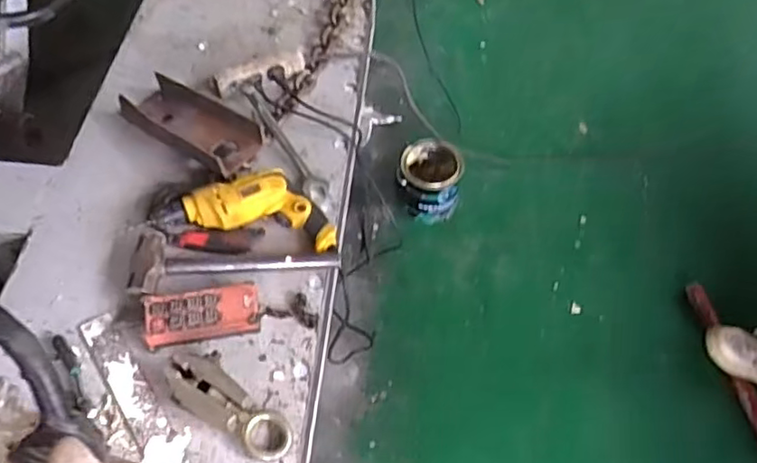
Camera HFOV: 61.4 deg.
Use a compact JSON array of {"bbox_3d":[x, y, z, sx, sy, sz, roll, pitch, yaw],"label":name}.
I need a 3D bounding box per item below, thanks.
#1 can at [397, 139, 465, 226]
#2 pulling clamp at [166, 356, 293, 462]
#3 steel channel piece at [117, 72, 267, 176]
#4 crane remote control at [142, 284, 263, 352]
[{"bbox_3d":[0.138,-0.136,1.731,0.170,0.145,0.177,0,55,-1],"label":"can"},{"bbox_3d":[-0.203,0.234,0.864,0.198,0.044,0.073,27,59,17],"label":"pulling clamp"},{"bbox_3d":[-0.338,-0.198,1.145,0.285,0.063,0.114,31,60,19],"label":"steel channel piece"},{"bbox_3d":[-0.258,0.125,0.939,0.161,0.044,0.082,-7,55,-6],"label":"crane remote control"}]

